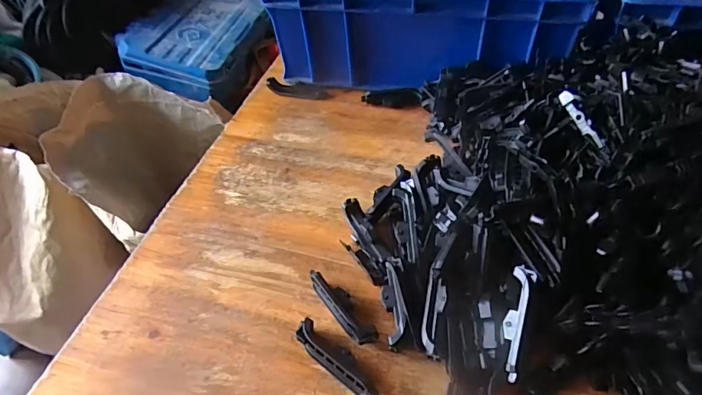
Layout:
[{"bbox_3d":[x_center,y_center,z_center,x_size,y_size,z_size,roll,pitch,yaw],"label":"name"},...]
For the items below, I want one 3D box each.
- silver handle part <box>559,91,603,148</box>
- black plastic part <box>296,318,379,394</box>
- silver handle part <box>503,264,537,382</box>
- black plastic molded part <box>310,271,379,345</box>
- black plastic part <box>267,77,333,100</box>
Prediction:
[{"bbox_3d":[0.173,-0.058,0.334,0.007,0.009,0.052,-17,66,-10],"label":"silver handle part"},{"bbox_3d":[-0.010,0.117,0.317,0.072,0.015,0.018,32,59,28],"label":"black plastic part"},{"bbox_3d":[0.113,0.084,0.301,0.014,0.010,0.075,11,77,14],"label":"silver handle part"},{"bbox_3d":[-0.006,0.084,0.345,0.018,0.016,0.073,-31,54,-20],"label":"black plastic molded part"},{"bbox_3d":[-0.065,-0.132,0.543,0.083,0.008,0.024,12,52,15],"label":"black plastic part"}]

